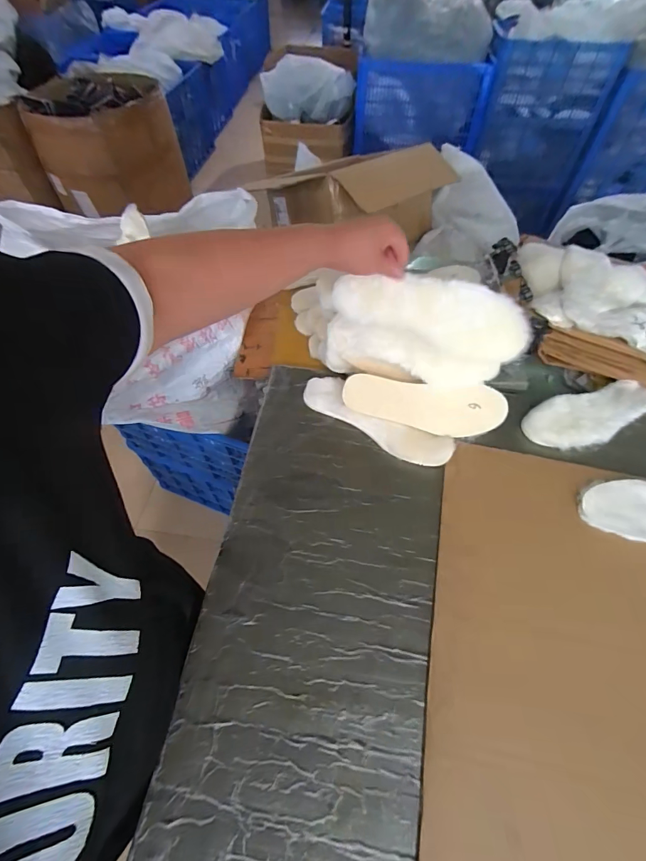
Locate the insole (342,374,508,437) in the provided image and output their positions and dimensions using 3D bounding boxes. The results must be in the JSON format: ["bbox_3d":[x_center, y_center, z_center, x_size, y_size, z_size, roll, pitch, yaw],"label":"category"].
[{"bbox_3d":[0.170,-0.040,0.648,0.267,0.017,0.084,6,94,5],"label":"insole"}]

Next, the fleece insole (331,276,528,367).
[{"bbox_3d":[0.152,-0.165,0.546,0.269,0.107,0.038,15,62,2],"label":"fleece insole"}]

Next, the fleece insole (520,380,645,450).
[{"bbox_3d":[0.479,-0.027,0.674,0.257,0.026,0.100,-14,58,-10],"label":"fleece insole"}]

